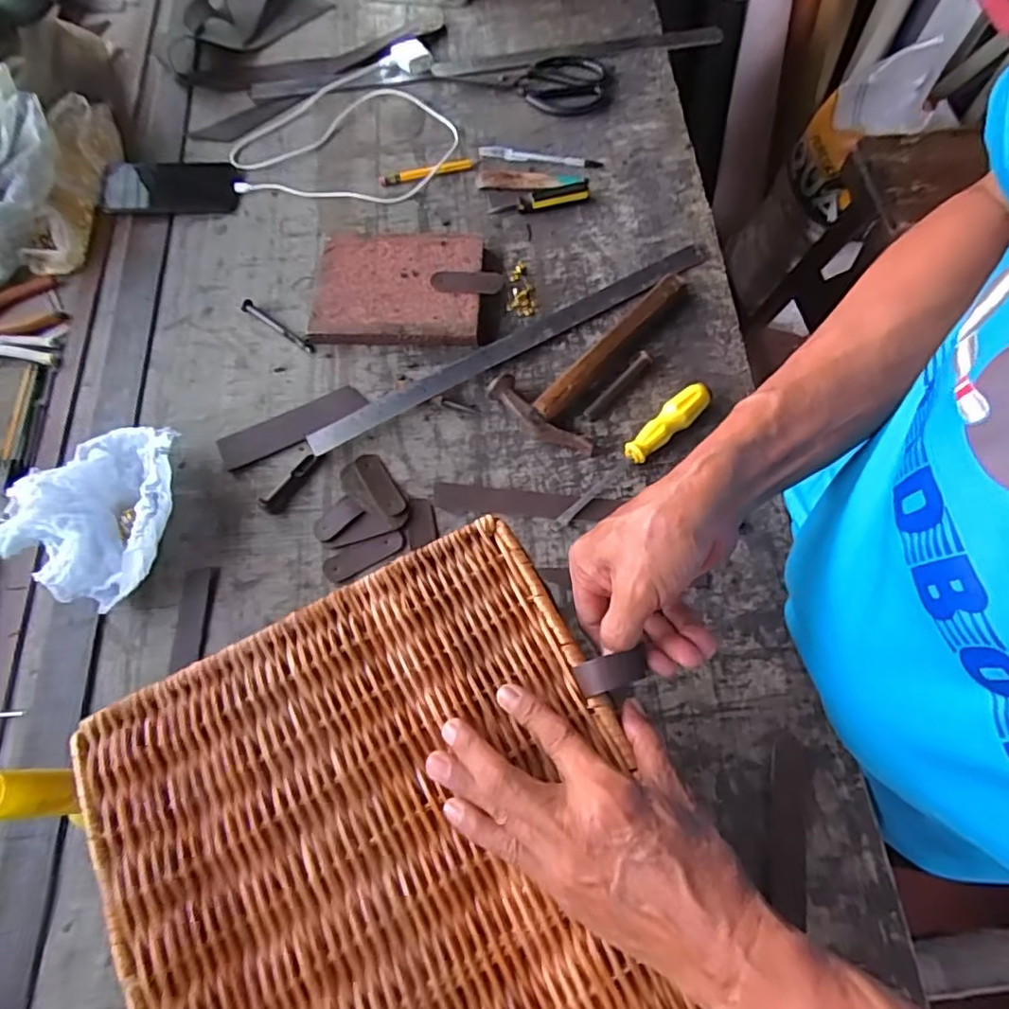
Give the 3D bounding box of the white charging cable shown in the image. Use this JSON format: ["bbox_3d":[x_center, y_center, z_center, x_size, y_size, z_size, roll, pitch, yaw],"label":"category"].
[{"bbox_3d":[-0.195,-0.490,0.765,0.264,0.016,0.244,5,67,5],"label":"white charging cable"}]

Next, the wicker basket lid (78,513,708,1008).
[{"bbox_3d":[-0.033,0.237,0.297,0.272,0.011,0.409,-25,68,-8],"label":"wicker basket lid"}]

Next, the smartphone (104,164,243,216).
[{"bbox_3d":[-0.411,-0.392,0.741,0.168,0.011,0.081,-2,67,2],"label":"smartphone"}]

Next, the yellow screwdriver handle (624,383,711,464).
[{"bbox_3d":[0.158,-0.075,0.583,0.096,0.031,0.028,-42,72,-14],"label":"yellow screwdriver handle"}]

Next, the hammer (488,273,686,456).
[{"bbox_3d":[0.114,-0.144,0.609,0.240,0.031,0.104,-36,70,-12],"label":"hammer"}]

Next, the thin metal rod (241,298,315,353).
[{"bbox_3d":[-0.250,-0.195,0.655,0.111,0.012,0.013,36,73,16],"label":"thin metal rod"}]

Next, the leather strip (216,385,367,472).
[{"bbox_3d":[-0.214,-0.080,0.607,0.147,0.010,0.041,-25,68,-8],"label":"leather strip"}]

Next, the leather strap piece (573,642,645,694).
[{"bbox_3d":[0.060,0.095,0.342,0.040,0.008,0.018,-16,67,4],"label":"leather strap piece"}]

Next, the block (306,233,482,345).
[{"bbox_3d":[-0.115,-0.237,0.660,0.179,0.026,0.135,2,67,3],"label":"block"}]

